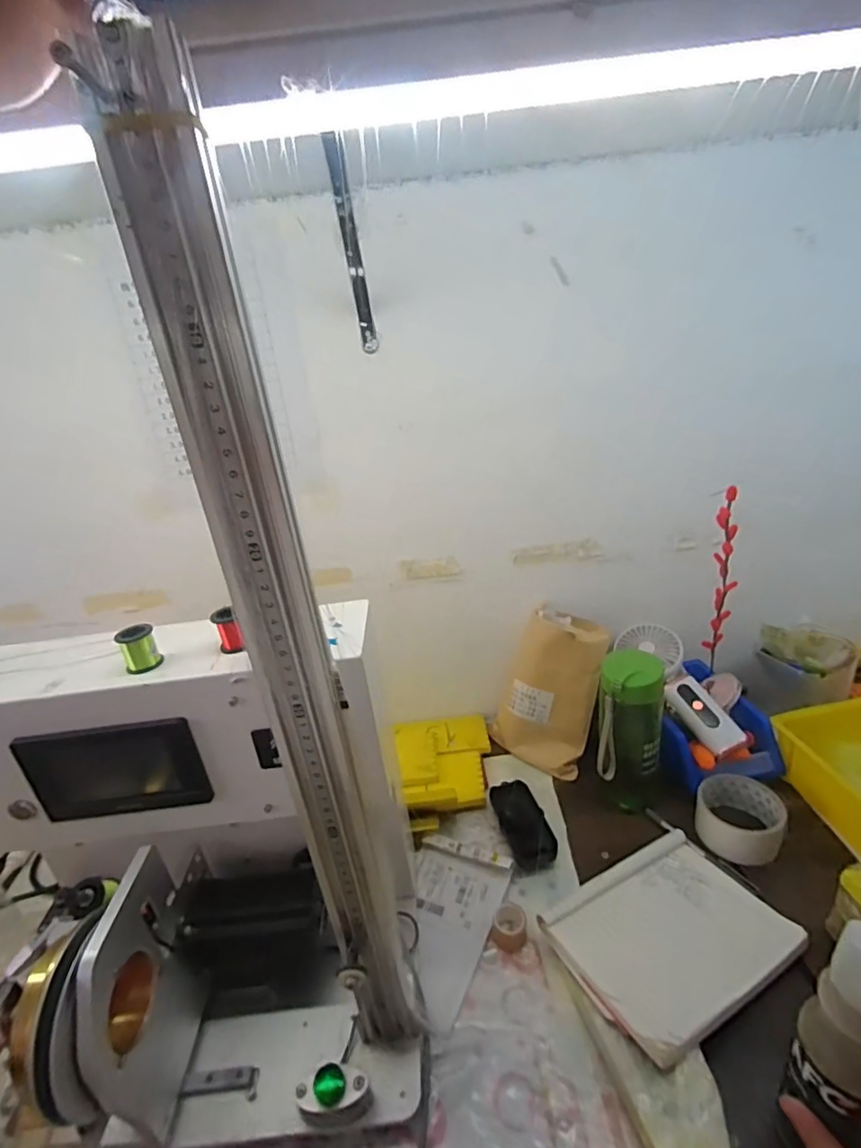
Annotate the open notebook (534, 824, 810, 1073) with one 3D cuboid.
[{"bbox_3d":[0.229,0.339,0.503,0.202,0.018,0.145,-18,26,-24],"label":"open notebook"}]

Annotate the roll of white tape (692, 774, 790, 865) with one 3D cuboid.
[{"bbox_3d":[0.344,0.277,0.594,0.088,0.056,0.077,8,28,31],"label":"roll of white tape"}]

